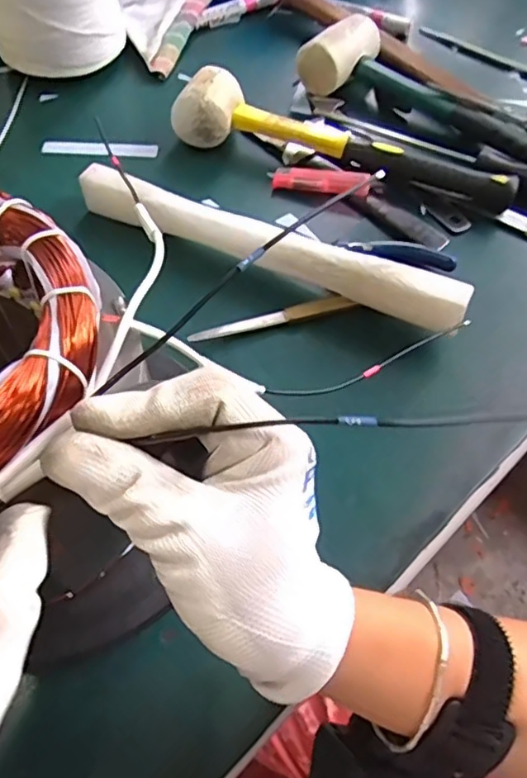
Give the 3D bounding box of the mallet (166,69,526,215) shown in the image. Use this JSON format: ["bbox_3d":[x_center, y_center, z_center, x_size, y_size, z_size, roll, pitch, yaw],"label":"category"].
[{"bbox_3d":[0.067,-0.208,0.509,0.284,0.044,0.059,15,59,8],"label":"mallet"}]

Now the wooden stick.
[{"bbox_3d":[-0.003,-0.103,0.442,0.297,0.045,0.028,22,60,11],"label":"wooden stick"}]

